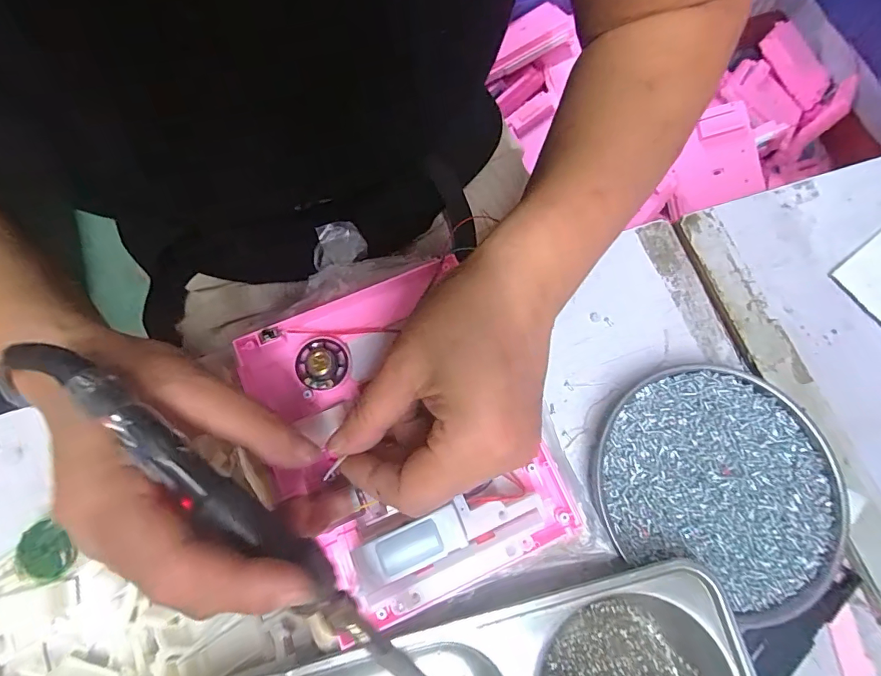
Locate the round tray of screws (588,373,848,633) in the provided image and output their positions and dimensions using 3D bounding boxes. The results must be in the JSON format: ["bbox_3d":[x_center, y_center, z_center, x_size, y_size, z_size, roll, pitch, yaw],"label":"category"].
[{"bbox_3d":[0.160,0.081,0.267,0.130,0.017,0.123,25,73,5],"label":"round tray of screws"}]

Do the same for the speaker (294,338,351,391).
[{"bbox_3d":[-0.066,0.013,0.251,0.028,0.013,0.029,1,72,-2],"label":"speaker"}]

